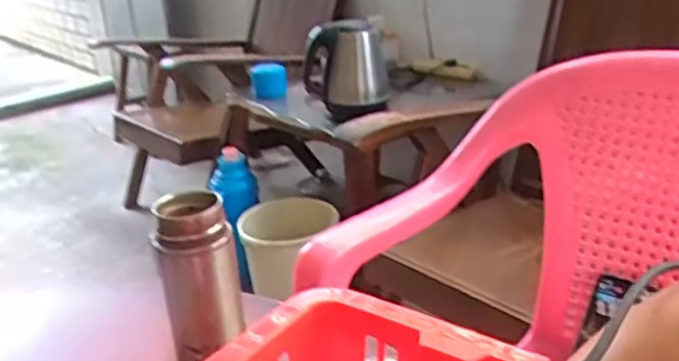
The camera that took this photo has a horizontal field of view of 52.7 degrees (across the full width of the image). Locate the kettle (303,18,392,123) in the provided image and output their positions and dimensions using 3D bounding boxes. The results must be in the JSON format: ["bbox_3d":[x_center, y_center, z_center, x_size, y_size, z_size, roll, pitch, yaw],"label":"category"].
[{"bbox_3d":[0.021,-0.247,1.443,0.179,0.195,0.173,-5,23,-5],"label":"kettle"}]

